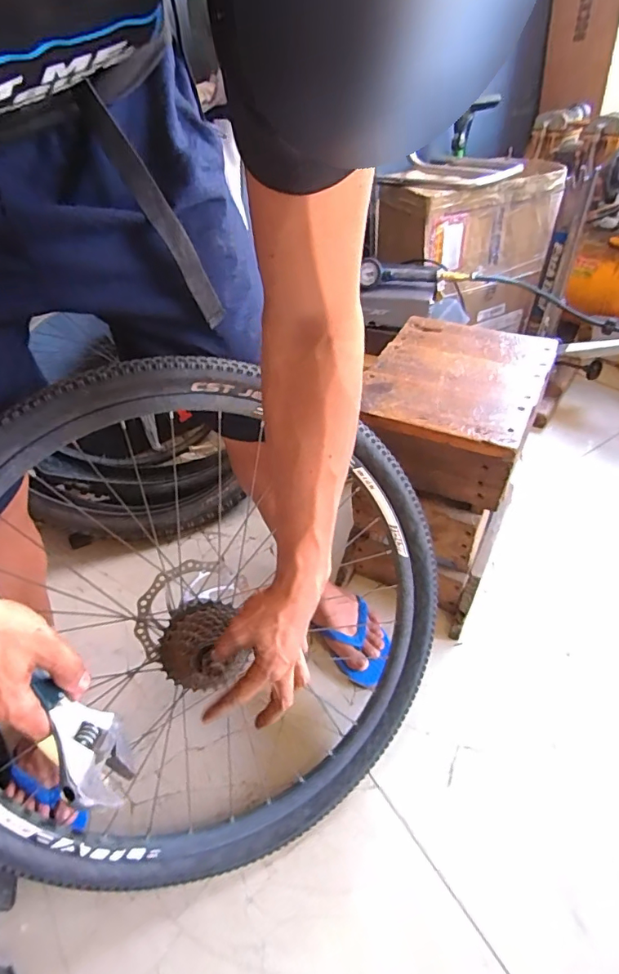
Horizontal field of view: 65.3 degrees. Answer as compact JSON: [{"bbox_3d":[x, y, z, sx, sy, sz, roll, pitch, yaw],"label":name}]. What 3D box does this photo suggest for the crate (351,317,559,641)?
[{"bbox_3d":[0.233,-0.026,0.868,0.248,0.390,0.350,16,47,21],"label":"crate"}]

